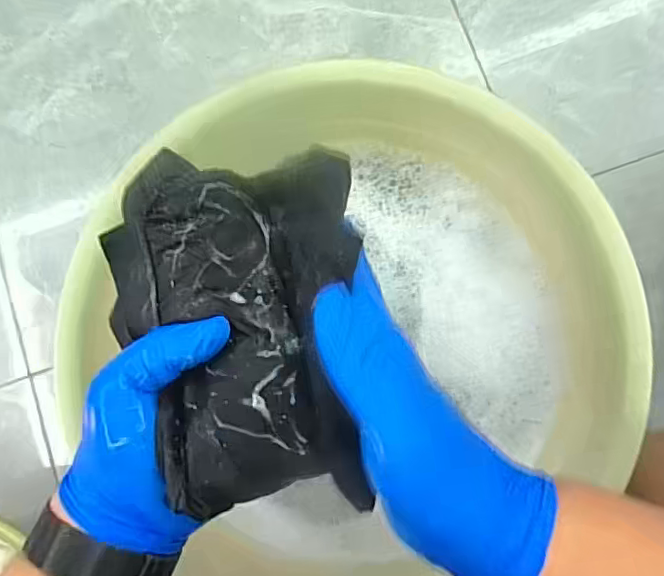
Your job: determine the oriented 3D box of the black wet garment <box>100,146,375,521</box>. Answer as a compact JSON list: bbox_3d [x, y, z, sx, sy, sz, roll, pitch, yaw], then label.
[{"bbox_3d":[-0.048,0.020,0.278,0.119,0.029,0.163,-1,82,1],"label":"black wet garment"}]

